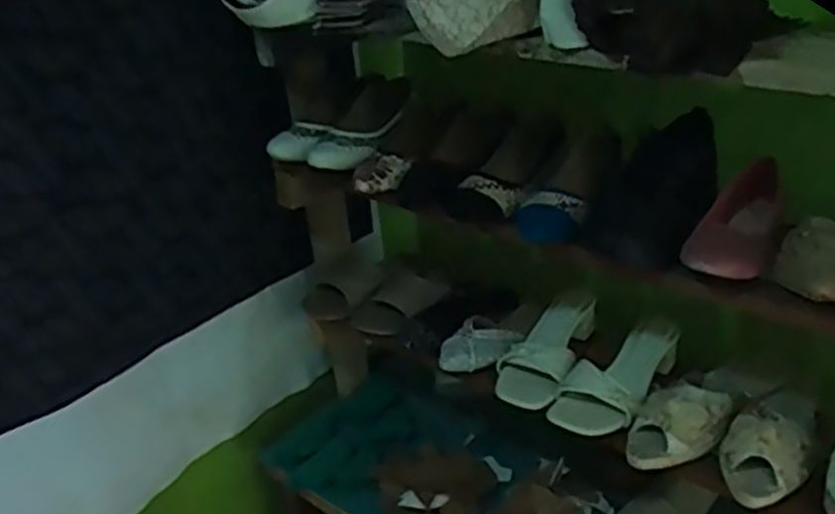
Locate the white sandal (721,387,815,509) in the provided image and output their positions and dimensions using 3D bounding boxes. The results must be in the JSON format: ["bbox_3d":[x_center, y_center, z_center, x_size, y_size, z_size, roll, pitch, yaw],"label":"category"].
[{"bbox_3d":[0.407,0.198,0.895,0.092,0.063,0.213,11,31,28],"label":"white sandal"}]

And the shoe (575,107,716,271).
[{"bbox_3d":[0.277,-0.080,0.869,0.109,0.069,0.235,20,63,39],"label":"shoe"}]

